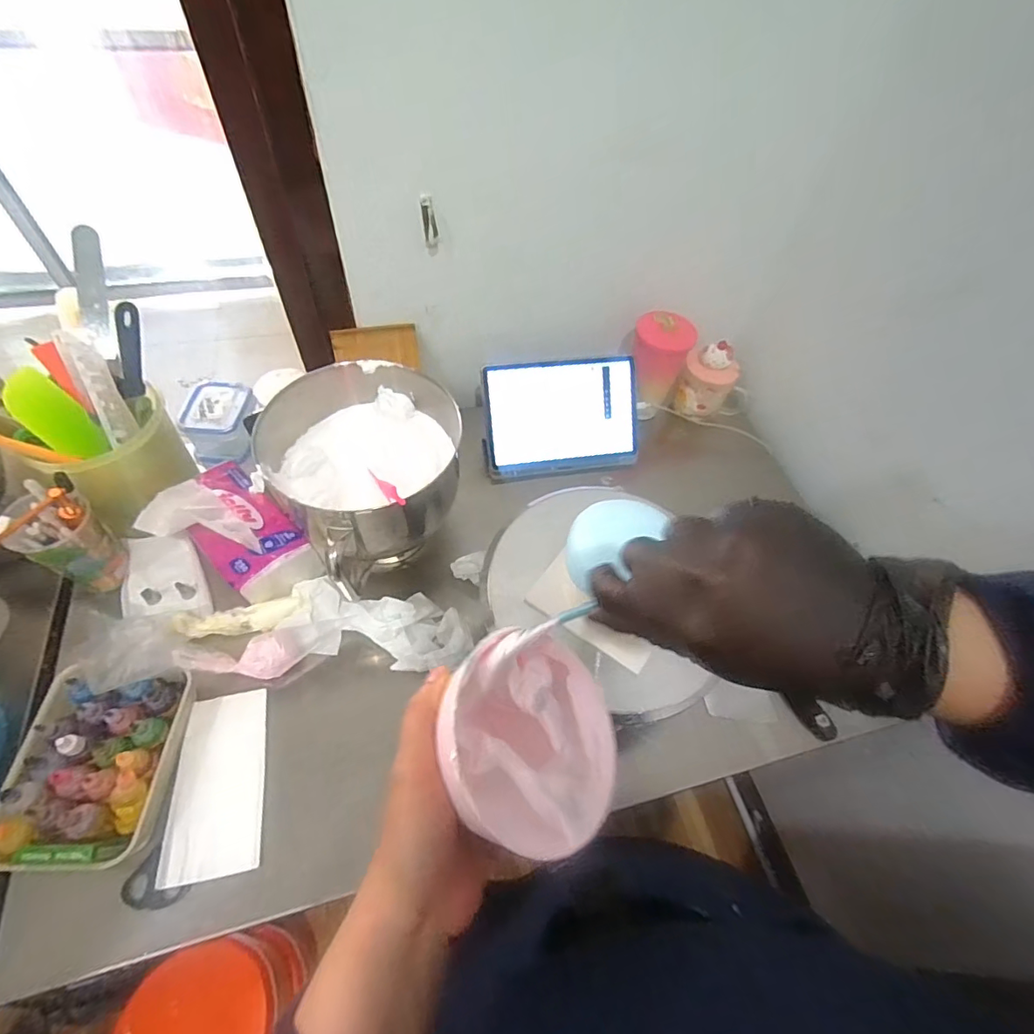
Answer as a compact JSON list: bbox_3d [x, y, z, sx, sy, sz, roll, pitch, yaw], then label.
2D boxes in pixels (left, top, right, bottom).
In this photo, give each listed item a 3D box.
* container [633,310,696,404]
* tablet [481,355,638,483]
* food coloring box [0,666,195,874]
[{"bbox_3d":[0.232,-0.256,0.860,0.092,0.146,0.093,21,57,9],"label":"container"},{"bbox_3d":[0.074,-0.164,0.847,0.251,0.183,0.018,-8,13,-5],"label":"tablet"},{"bbox_3d":[-0.453,0.266,0.554,0.144,0.070,0.192,1,56,-5],"label":"food coloring box"}]

